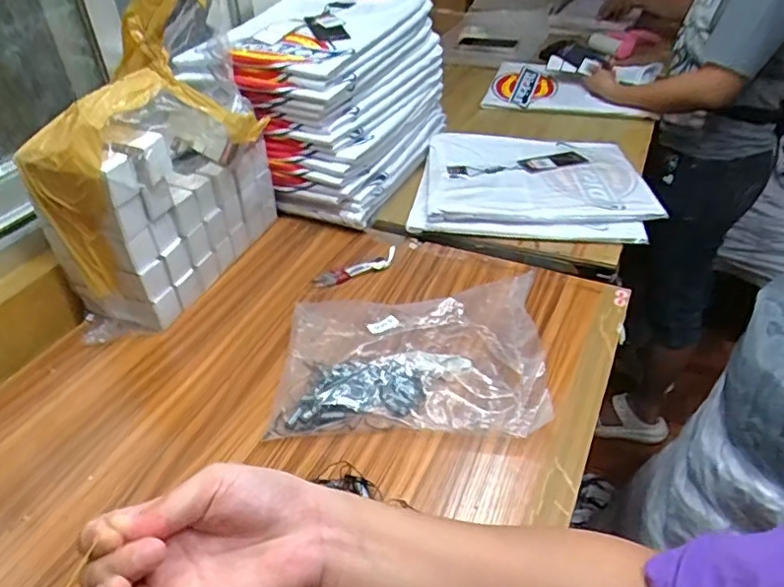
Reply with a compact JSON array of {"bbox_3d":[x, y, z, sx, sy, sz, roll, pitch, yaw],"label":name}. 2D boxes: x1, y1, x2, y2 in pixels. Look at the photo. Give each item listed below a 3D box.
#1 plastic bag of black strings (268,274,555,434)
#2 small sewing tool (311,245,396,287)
[{"bbox_3d":[0.016,0.064,0.617,0.275,0.063,0.177,0,38,4],"label":"plastic bag of black strings"},{"bbox_3d":[-0.043,-0.032,0.785,0.130,0.017,0.031,-24,43,-25],"label":"small sewing tool"}]

